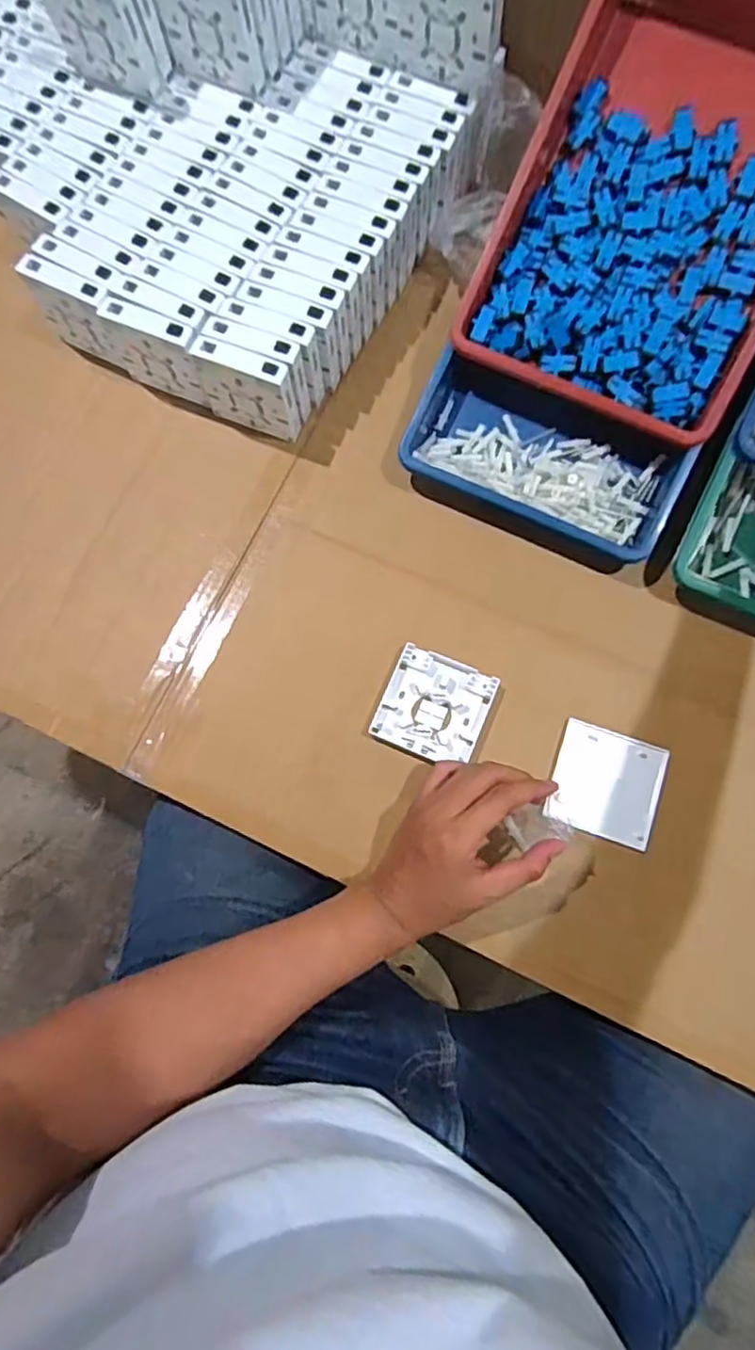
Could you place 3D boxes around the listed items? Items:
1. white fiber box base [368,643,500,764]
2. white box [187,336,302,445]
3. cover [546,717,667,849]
[{"bbox_3d":[0.049,0.028,0.547,0.086,0.012,0.087,22,78,6],"label":"white fiber box base"},{"bbox_3d":[-0.116,-0.256,0.581,0.086,0.089,0.021,25,79,7],"label":"white box"},{"bbox_3d":[0.191,0.089,0.528,0.086,0.012,0.086,18,78,5],"label":"cover"}]

